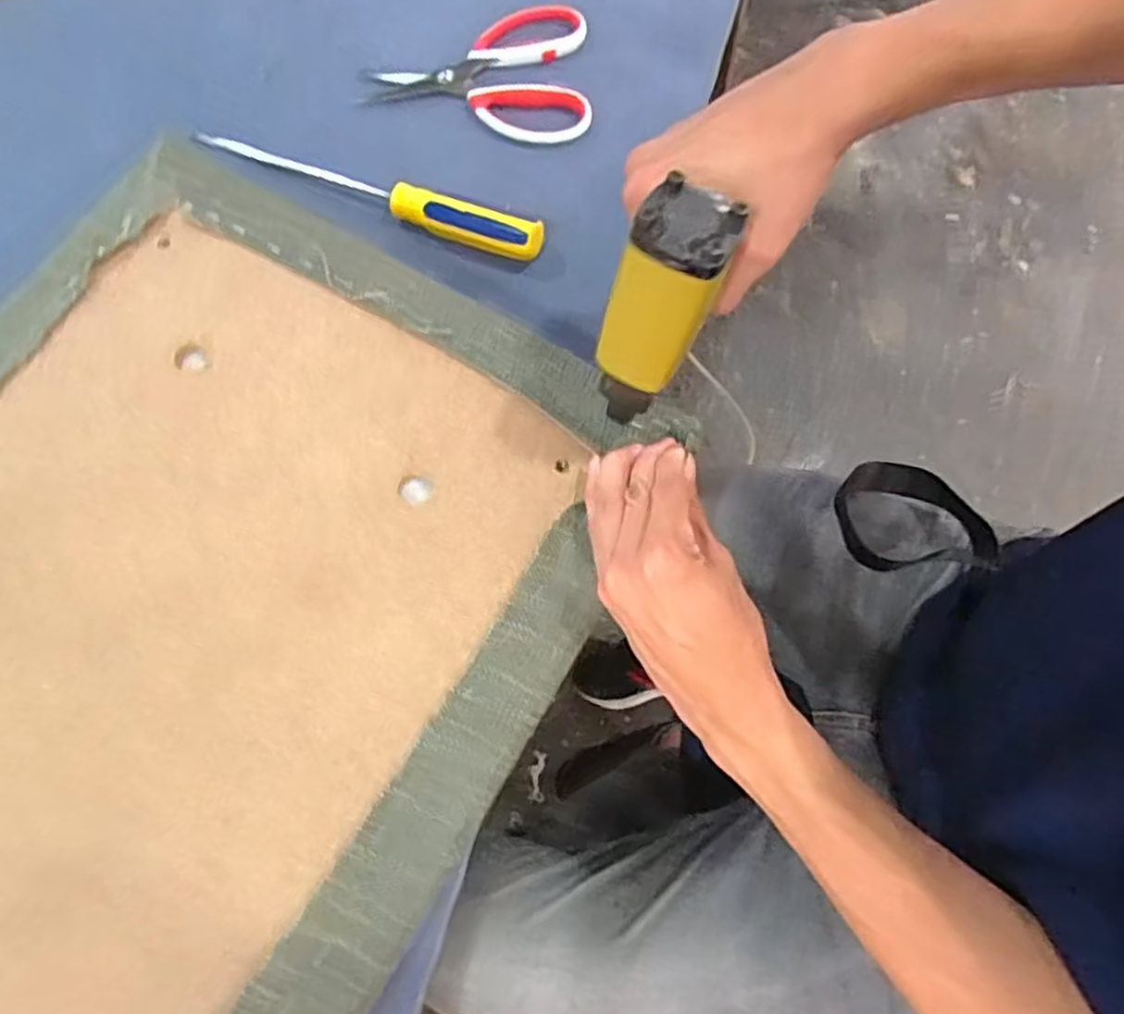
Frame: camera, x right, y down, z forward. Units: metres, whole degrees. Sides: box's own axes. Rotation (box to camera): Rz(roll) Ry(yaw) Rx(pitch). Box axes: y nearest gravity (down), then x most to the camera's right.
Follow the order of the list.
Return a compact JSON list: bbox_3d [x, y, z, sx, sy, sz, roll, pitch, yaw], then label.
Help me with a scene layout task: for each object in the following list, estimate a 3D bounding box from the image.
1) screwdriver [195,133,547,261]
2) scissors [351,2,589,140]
[{"bbox_3d":[-0.148,-0.236,0.526,0.287,0.025,0.028,20,74,8],"label":"screwdriver"},{"bbox_3d":[-0.068,-0.339,0.570,0.180,0.022,0.127,-3,72,1],"label":"scissors"}]

